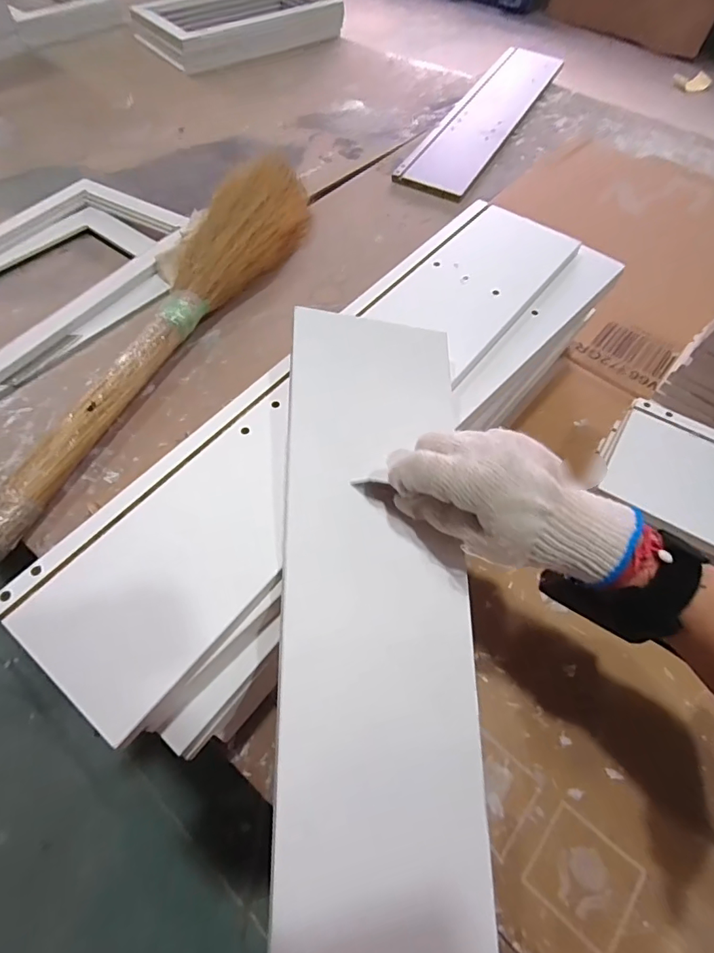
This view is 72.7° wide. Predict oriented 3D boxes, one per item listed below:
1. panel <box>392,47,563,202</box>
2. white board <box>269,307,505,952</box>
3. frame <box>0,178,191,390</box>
[{"bbox_3d":[0.241,-0.670,0.893,0.126,0.016,0.577,27,64,11],"label":"panel"},{"bbox_3d":[0.015,0.130,0.284,0.119,0.015,0.509,4,70,-14],"label":"white board"},{"bbox_3d":[-0.434,-0.264,0.642,0.270,0.015,0.424,31,63,16],"label":"frame"}]

